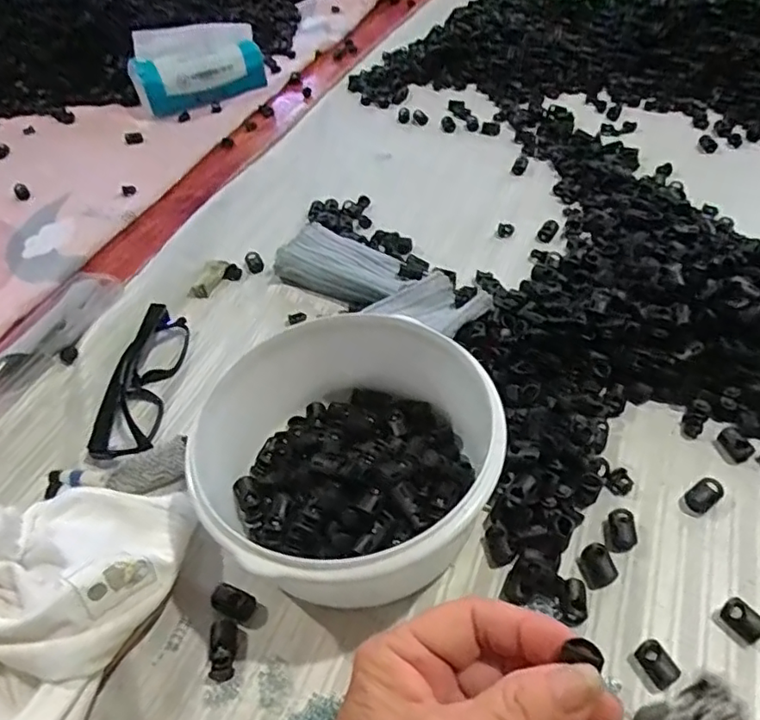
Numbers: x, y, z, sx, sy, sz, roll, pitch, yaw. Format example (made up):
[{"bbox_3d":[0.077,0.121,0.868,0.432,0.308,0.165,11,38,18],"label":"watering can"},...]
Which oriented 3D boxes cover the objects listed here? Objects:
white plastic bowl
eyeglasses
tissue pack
[{"bbox_3d":[-0.018,0.059,0.337,0.145,0.081,0.153,-4,46,4],"label":"white plastic bowl"},{"bbox_3d":[-0.170,0.011,0.429,0.037,0.023,0.129,-3,46,4],"label":"eyeglasses"},{"bbox_3d":[-0.245,-0.390,0.810,0.173,0.085,0.079,-17,46,-9],"label":"tissue pack"}]

